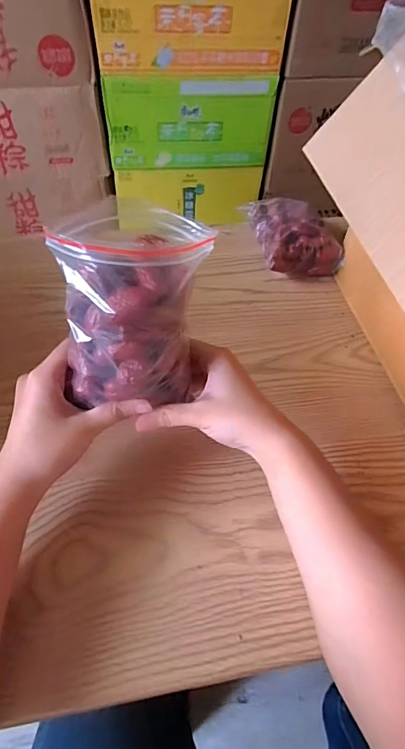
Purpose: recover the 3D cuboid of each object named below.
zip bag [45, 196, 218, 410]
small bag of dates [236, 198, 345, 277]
[{"bbox_3d":[-0.052,-0.050,0.302,0.099,0.130,0.106,6,52,1],"label":"zip bag"},{"bbox_3d":[0.122,-0.212,0.596,0.107,0.054,0.164,-11,53,-12],"label":"small bag of dates"}]

